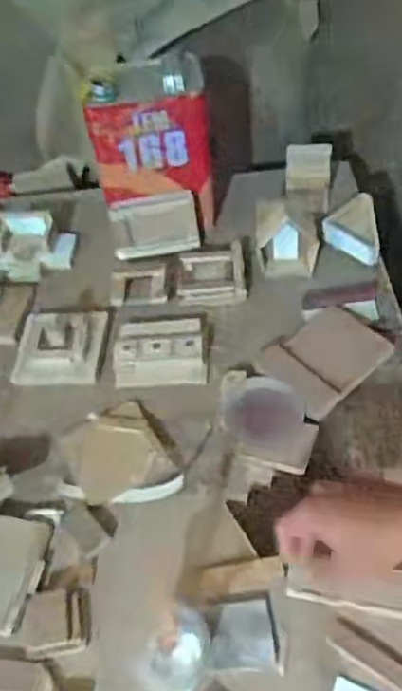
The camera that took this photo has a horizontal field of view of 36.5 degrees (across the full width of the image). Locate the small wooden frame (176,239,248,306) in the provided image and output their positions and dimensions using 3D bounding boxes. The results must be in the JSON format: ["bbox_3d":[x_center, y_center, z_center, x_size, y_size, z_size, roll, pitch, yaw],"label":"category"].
[{"bbox_3d":[0.015,-0.107,0.874,0.098,0.031,0.094,-1,51,3],"label":"small wooden frame"}]

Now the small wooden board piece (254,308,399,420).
[{"bbox_3d":[0.154,0.010,0.768,0.138,0.012,0.121,-33,56,-21],"label":"small wooden board piece"}]

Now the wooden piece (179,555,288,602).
[{"bbox_3d":[0.031,0.234,0.615,0.104,0.005,0.035,-12,46,4],"label":"wooden piece"}]

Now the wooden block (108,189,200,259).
[{"bbox_3d":[-0.070,-0.183,0.925,0.132,0.087,0.031,-3,35,10],"label":"wooden block"}]

